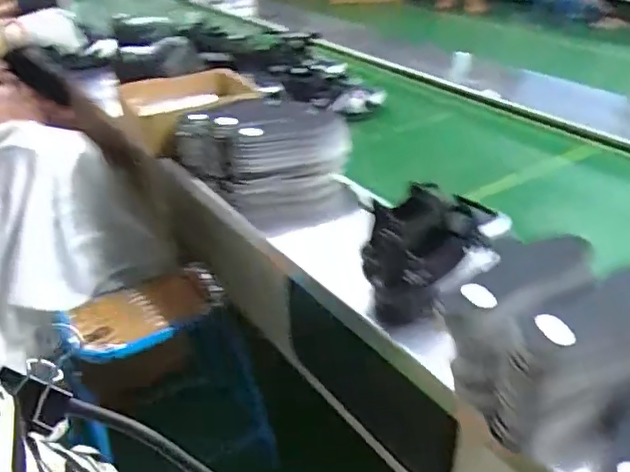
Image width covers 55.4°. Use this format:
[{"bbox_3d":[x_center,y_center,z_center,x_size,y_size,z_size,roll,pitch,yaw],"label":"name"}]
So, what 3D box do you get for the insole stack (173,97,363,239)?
[{"bbox_3d":[-0.079,-0.147,1.133,0.244,0.158,0.329,-25,38,-32],"label":"insole stack"}]

